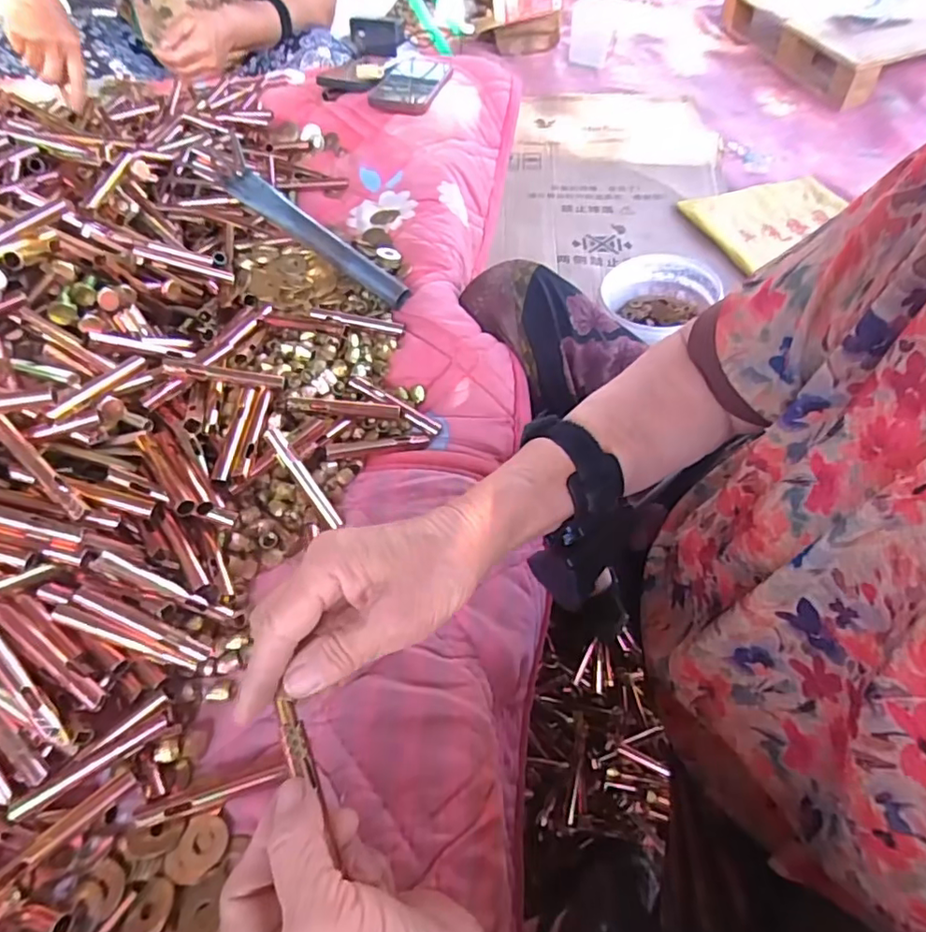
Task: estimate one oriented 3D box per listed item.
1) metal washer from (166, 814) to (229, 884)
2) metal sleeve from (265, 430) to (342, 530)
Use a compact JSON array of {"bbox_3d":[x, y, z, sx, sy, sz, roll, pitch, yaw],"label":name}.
[{"bbox_3d":[-0.137,0.199,0.296,0.027,0.004,0.030,12,53,20],"label":"metal washer"},{"bbox_3d":[-0.113,0.008,0.399,0.009,0.008,0.079,-37,93,-26],"label":"metal sleeve"}]

